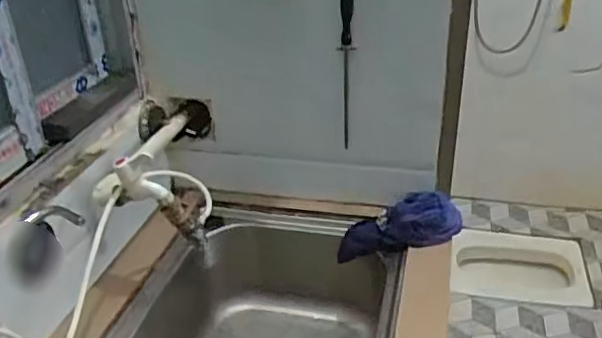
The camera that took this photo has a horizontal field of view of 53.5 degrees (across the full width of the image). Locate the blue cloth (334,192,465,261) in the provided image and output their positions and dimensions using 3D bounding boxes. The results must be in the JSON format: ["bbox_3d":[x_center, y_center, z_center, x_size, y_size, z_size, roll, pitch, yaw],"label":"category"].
[{"bbox_3d":[0.148,0.094,0.951,0.200,0.069,0.058,-21,25,18],"label":"blue cloth"}]

